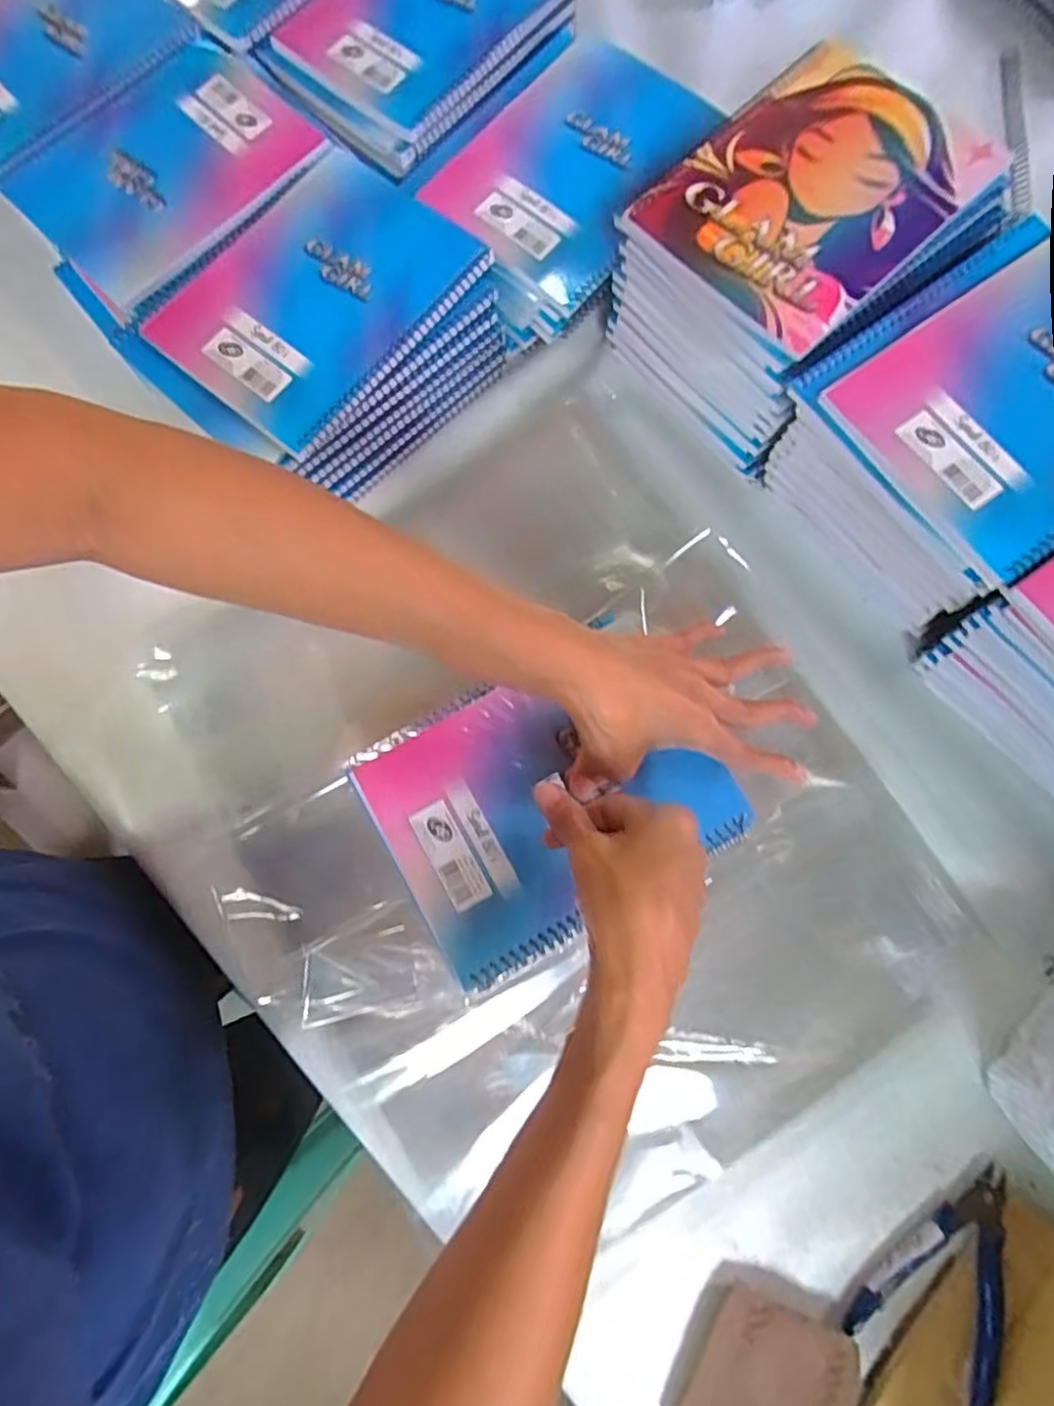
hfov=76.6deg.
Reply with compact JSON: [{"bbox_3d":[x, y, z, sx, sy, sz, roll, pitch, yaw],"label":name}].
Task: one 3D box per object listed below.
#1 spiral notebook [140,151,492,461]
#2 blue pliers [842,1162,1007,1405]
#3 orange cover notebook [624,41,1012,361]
[{"bbox_3d":[-0.141,-0.279,0.455,0.150,0.012,0.194,41,82,8],"label":"spiral notebook"},{"bbox_3d":[0.242,0.323,0.381,0.069,0.024,0.115,31,81,6],"label":"blue pliers"},{"bbox_3d":[0.181,-0.323,0.417,0.201,0.011,0.145,-43,81,-7],"label":"orange cover notebook"}]

